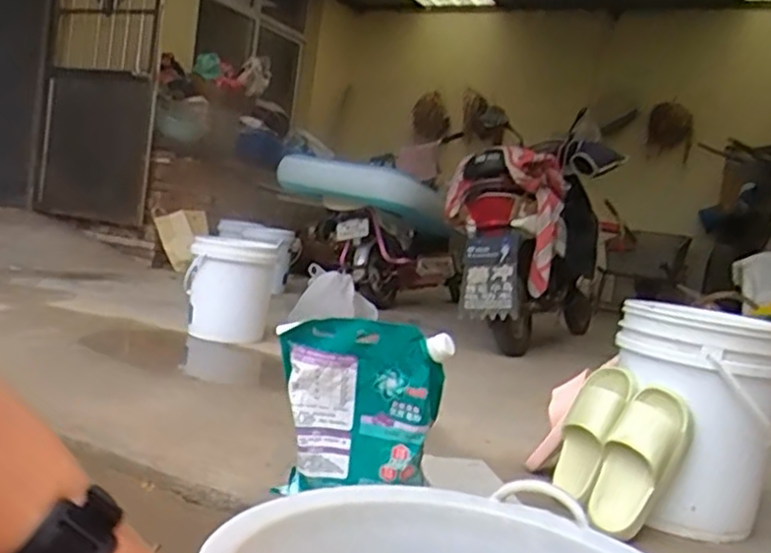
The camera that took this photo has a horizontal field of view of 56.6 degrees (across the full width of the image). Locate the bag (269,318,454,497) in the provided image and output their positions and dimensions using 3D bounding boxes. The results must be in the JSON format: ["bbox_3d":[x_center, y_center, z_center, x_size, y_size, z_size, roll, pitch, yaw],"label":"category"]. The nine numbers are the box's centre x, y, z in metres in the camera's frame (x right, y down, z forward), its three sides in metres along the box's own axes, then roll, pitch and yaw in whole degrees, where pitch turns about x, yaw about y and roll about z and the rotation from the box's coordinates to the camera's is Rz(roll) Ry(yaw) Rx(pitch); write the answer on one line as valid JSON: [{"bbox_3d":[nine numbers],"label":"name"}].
[{"bbox_3d":[-0.046,0.217,1.107,0.252,0.289,0.070,7,3,5],"label":"bag"}]

